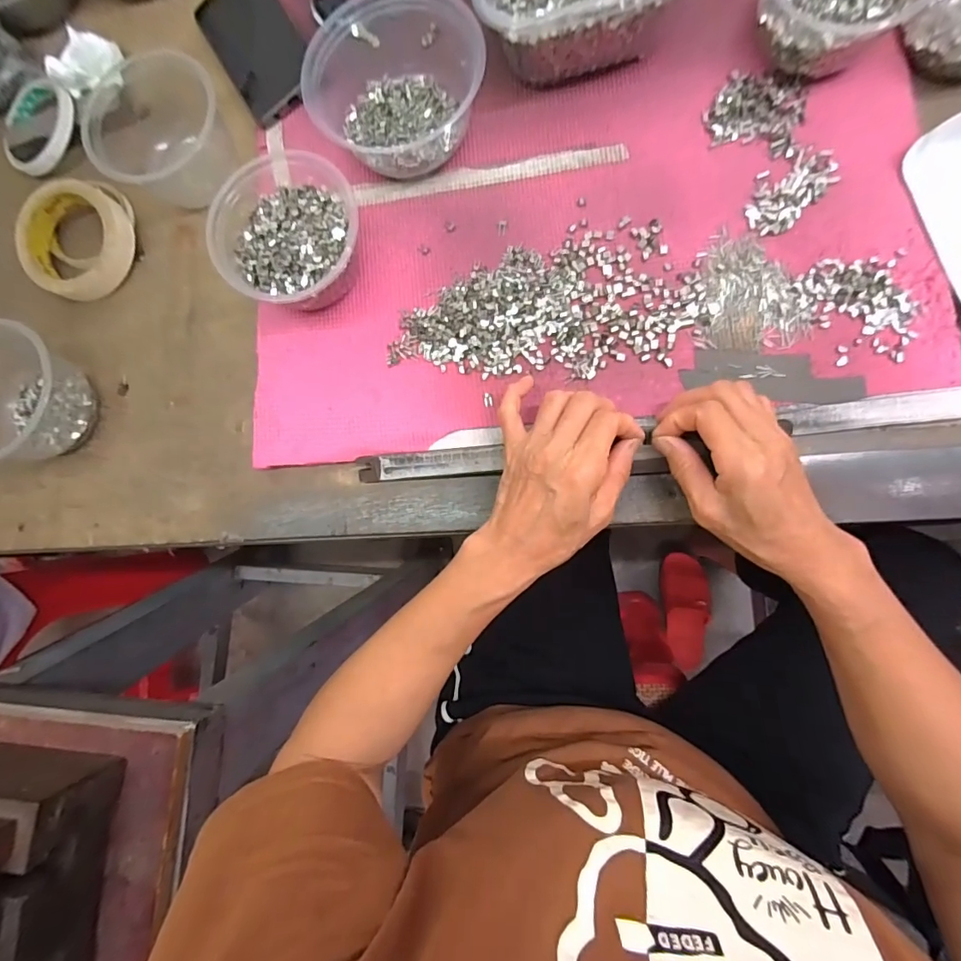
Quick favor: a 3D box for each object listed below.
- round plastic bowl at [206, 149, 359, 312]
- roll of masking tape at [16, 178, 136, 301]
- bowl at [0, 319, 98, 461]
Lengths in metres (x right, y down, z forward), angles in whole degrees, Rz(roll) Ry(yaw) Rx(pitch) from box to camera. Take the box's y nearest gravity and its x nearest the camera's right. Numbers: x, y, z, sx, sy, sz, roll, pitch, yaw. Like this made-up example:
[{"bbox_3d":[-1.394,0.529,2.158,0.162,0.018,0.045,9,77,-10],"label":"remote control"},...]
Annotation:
[{"bbox_3d":[-0.145,-0.190,0.379,0.107,0.059,0.111,-1,82,7],"label":"round plastic bowl"},{"bbox_3d":[-0.368,-0.216,0.431,0.099,0.032,0.095,-1,82,7],"label":"roll of masking tape"},{"bbox_3d":[-0.383,-0.066,0.400,0.094,0.065,0.115,11,84,8],"label":"bowl"}]

